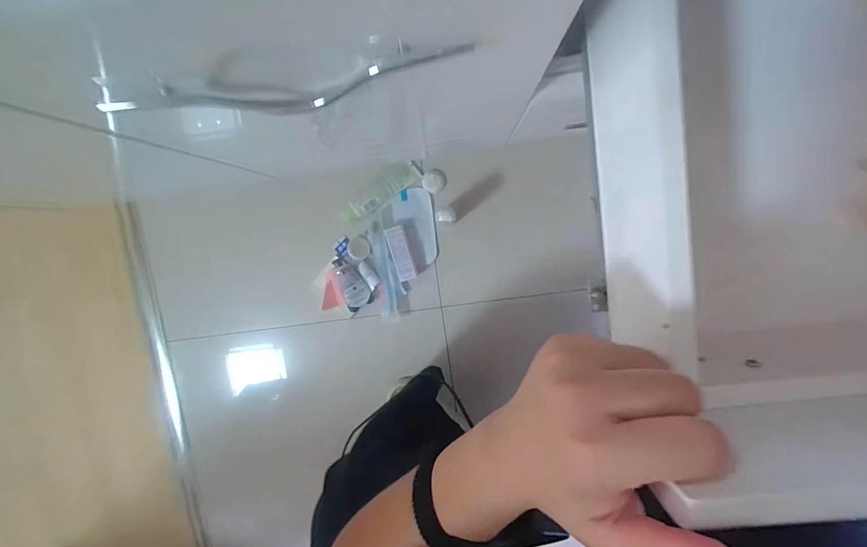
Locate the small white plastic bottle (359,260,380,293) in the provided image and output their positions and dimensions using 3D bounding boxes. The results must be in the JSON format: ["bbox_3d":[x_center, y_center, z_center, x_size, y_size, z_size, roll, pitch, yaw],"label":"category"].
[{"bbox_3d":[-0.120,0.004,0.732,0.022,0.014,0.058,-25,111,2],"label":"small white plastic bottle"}]

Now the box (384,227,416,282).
[{"bbox_3d":[-0.059,-0.036,0.713,0.034,0.025,0.100,-15,97,5],"label":"box"}]

